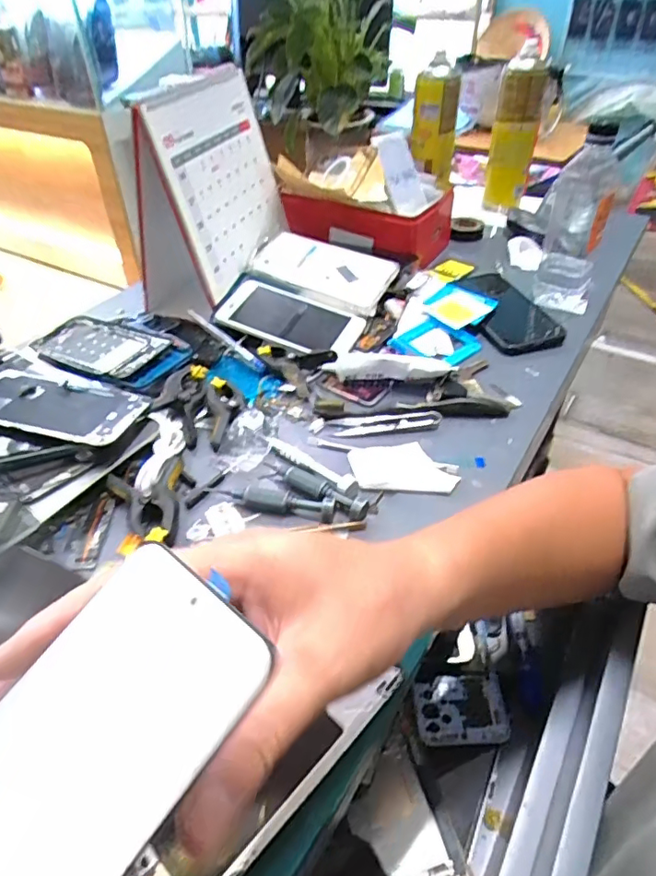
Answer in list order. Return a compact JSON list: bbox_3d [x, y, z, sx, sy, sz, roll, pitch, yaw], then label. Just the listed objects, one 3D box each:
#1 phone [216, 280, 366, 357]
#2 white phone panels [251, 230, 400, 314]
[{"bbox_3d":[-0.049,-0.135,0.617,0.170,0.015,0.082,24,55,17],"label":"phone"},{"bbox_3d":[-0.010,-0.206,0.665,0.174,0.021,0.079,25,69,23],"label":"white phone panels"}]

